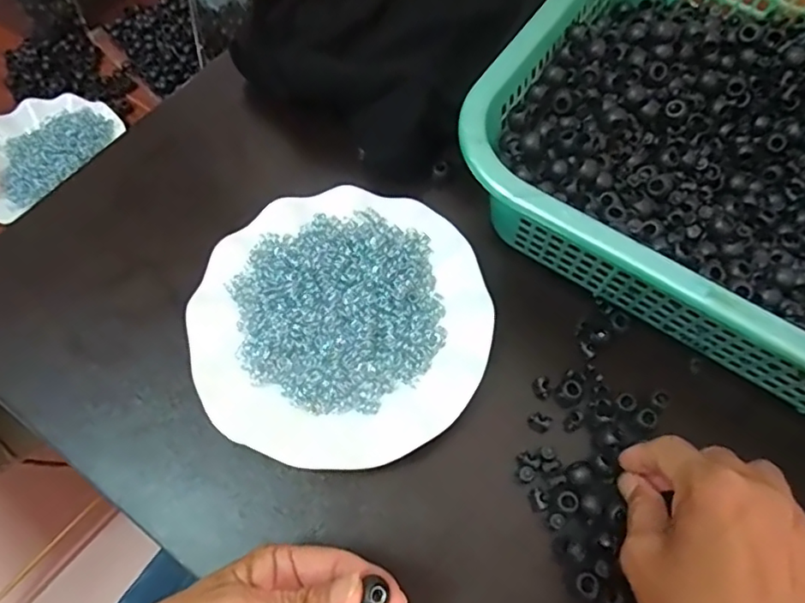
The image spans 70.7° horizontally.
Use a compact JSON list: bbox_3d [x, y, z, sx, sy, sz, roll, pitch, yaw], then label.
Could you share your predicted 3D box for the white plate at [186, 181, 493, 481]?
[{"bbox_3d":[-0.037,0.012,0.364,0.179,0.020,0.181,0,65,0],"label":"white plate"}]

